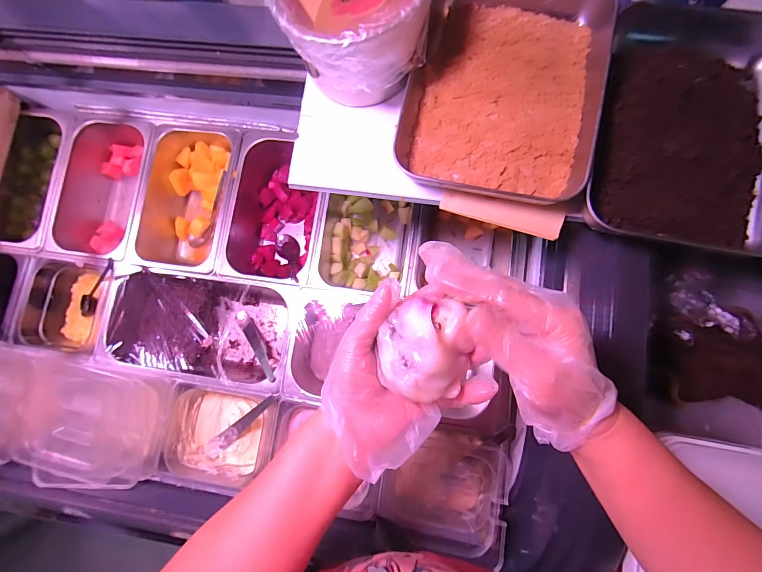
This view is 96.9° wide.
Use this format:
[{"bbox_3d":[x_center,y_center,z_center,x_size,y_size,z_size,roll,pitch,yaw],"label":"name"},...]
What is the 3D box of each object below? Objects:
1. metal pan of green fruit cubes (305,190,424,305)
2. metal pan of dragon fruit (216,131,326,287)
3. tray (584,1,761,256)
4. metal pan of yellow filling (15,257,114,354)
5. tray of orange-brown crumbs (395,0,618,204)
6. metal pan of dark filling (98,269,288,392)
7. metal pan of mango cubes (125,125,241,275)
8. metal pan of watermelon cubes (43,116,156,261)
[{"bbox_3d":[-0.022,-0.072,0.592,0.168,0.089,0.197,7,82,4],"label":"metal pan of green fruit cubes"},{"bbox_3d":[-0.174,-0.130,0.612,0.159,0.102,0.258,7,82,4],"label":"metal pan of dragon fruit"},{"bbox_3d":[0.315,-0.167,0.344,0.188,0.041,0.263,11,83,5],"label":"tray"},{"bbox_3d":[-0.543,0.035,0.613,0.153,0.084,0.147,6,82,4],"label":"metal pan of yellow filling"},{"bbox_3d":[0.135,-0.225,0.371,0.194,0.049,0.266,15,83,5],"label":"tray of orange-brown crumbs"},{"bbox_3d":[-0.301,0.075,0.602,0.315,0.113,0.165,7,82,4],"label":"metal pan of dark filling"},{"bbox_3d":[-0.336,-0.152,0.624,0.166,0.089,0.257,8,82,5],"label":"metal pan of mango cubes"},{"bbox_3d":[-0.503,-0.176,0.645,0.169,0.098,0.257,3,82,4],"label":"metal pan of watermelon cubes"}]

